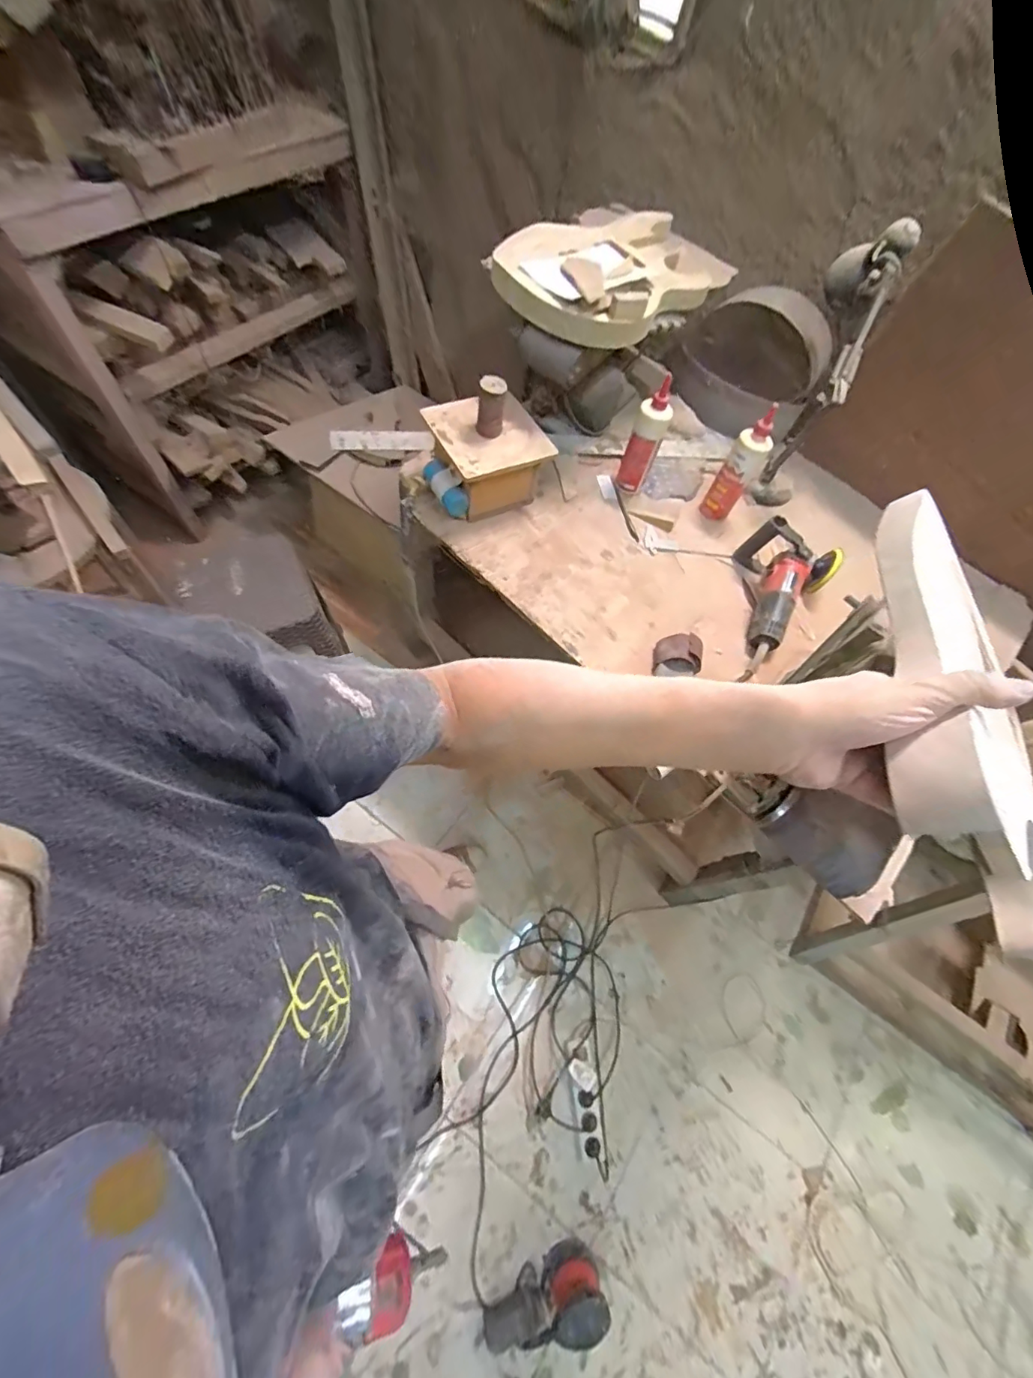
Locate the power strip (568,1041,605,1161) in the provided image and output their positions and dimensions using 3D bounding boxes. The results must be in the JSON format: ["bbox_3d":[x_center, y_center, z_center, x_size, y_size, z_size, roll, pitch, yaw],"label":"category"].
[{"bbox_3d":[0.166,0.976,1.172,0.062,0.053,0.223,-5,65,-10],"label":"power strip"}]

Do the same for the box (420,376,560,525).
[{"bbox_3d":[-0.058,-0.471,0.962,0.213,0.215,0.176,-21,68,-16],"label":"box"}]

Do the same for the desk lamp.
[{"bbox_3d":[0.619,-0.627,1.004,0.105,0.442,0.289,16,63,1],"label":"desk lamp"}]

